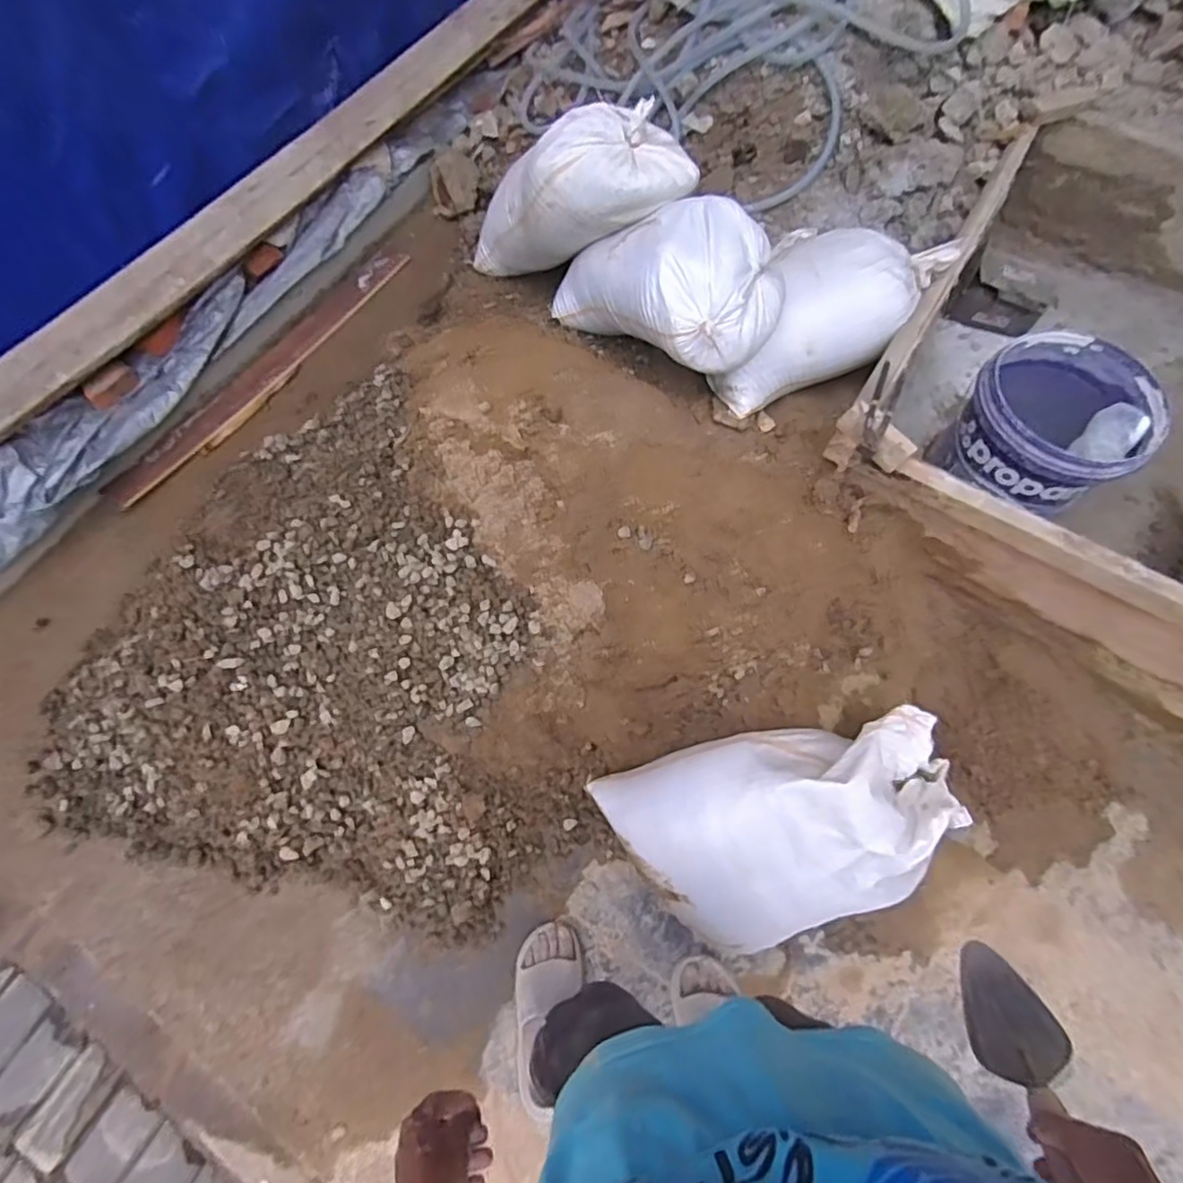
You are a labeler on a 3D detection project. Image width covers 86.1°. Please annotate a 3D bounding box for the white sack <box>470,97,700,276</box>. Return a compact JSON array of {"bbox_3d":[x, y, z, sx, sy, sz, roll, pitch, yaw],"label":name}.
[{"bbox_3d":[-0.086,-0.846,1.378,0.596,0.218,0.205,-2,58,43],"label":"white sack"}]

